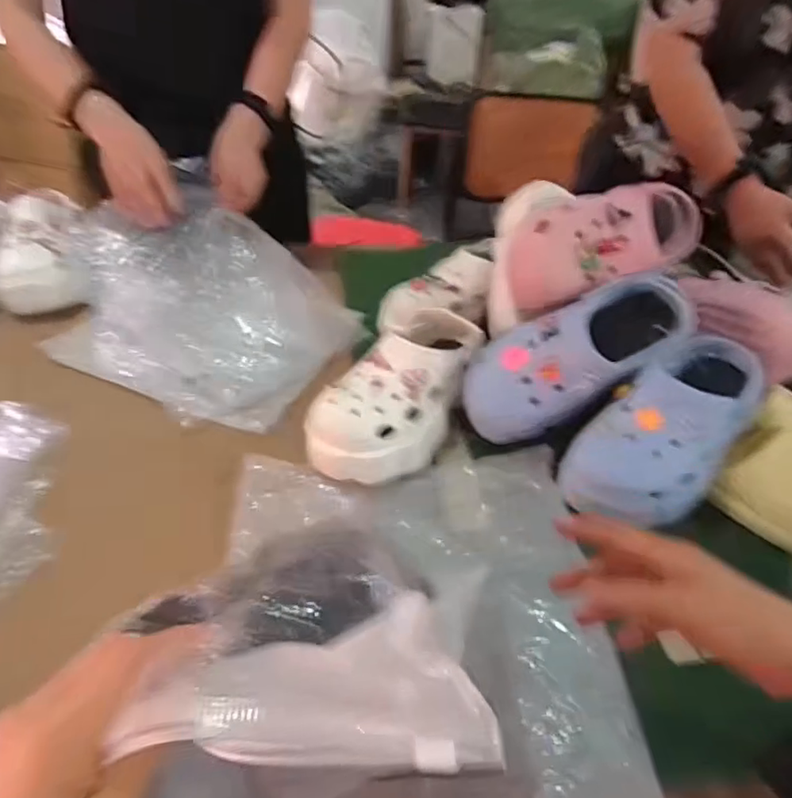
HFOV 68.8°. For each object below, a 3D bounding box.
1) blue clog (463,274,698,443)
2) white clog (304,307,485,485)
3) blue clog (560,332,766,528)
[{"bbox_3d":[0.190,-0.051,0.605,0.257,0.082,0.105,-30,43,5],"label":"blue clog"},{"bbox_3d":[0.010,-0.004,0.654,0.110,0.095,0.256,25,45,24],"label":"white clog"},{"bbox_3d":[0.282,0.028,0.582,0.253,0.083,0.116,-38,52,-13],"label":"blue clog"}]

